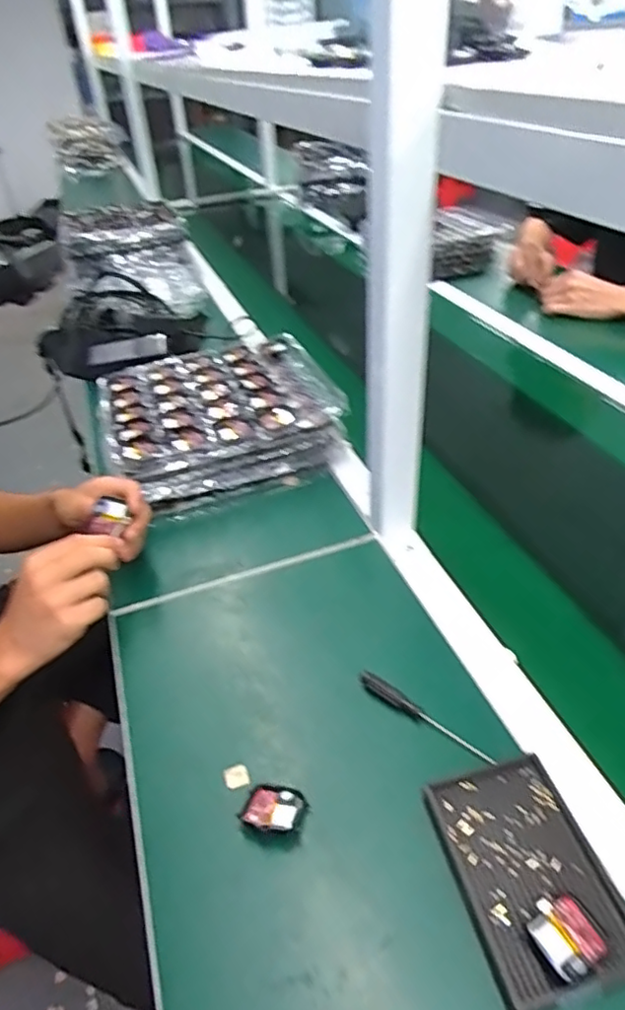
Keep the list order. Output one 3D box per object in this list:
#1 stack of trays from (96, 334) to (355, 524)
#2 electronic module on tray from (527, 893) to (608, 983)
[{"bbox_3d":[-0.128,-0.123,0.843,0.296,0.079,0.276,-15,39,-14],"label":"stack of trays"},{"bbox_3d":[0.155,0.259,0.366,0.040,0.012,0.037,-23,42,-22],"label":"electronic module on tray"}]

